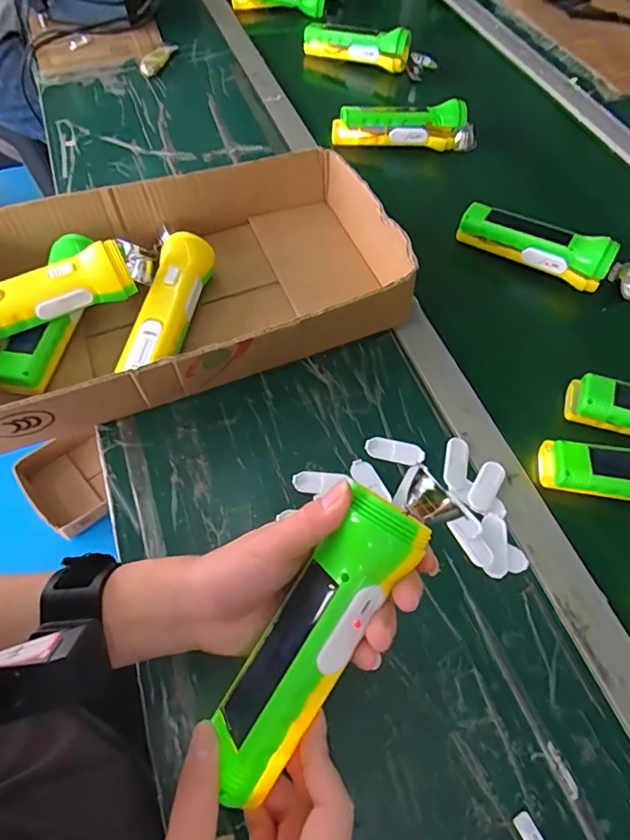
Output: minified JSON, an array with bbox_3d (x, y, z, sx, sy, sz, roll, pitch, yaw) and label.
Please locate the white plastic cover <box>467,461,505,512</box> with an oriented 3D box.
[{"bbox_3d":[0.144,0.055,0.419,0.020,0.004,0.048,29,62,13],"label":"white plastic cover"}]

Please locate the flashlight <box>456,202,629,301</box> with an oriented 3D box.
[{"bbox_3d":[0.264,-0.185,0.553,0.213,0.054,0.054,23,61,10],"label":"flashlight"}]

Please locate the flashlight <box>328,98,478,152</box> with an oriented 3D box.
[{"bbox_3d":[0.124,-0.401,0.679,0.200,0.051,0.048,1,60,-3],"label":"flashlight"}]

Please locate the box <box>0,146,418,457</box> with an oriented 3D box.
[{"bbox_3d":[-0.135,-0.133,0.478,0.416,0.074,0.231,-18,62,-13],"label":"box"}]

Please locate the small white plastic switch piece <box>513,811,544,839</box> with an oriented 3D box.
[{"bbox_3d":[0.132,0.253,0.304,0.011,0.008,0.020,-20,63,-15],"label":"small white plastic switch piece"}]

